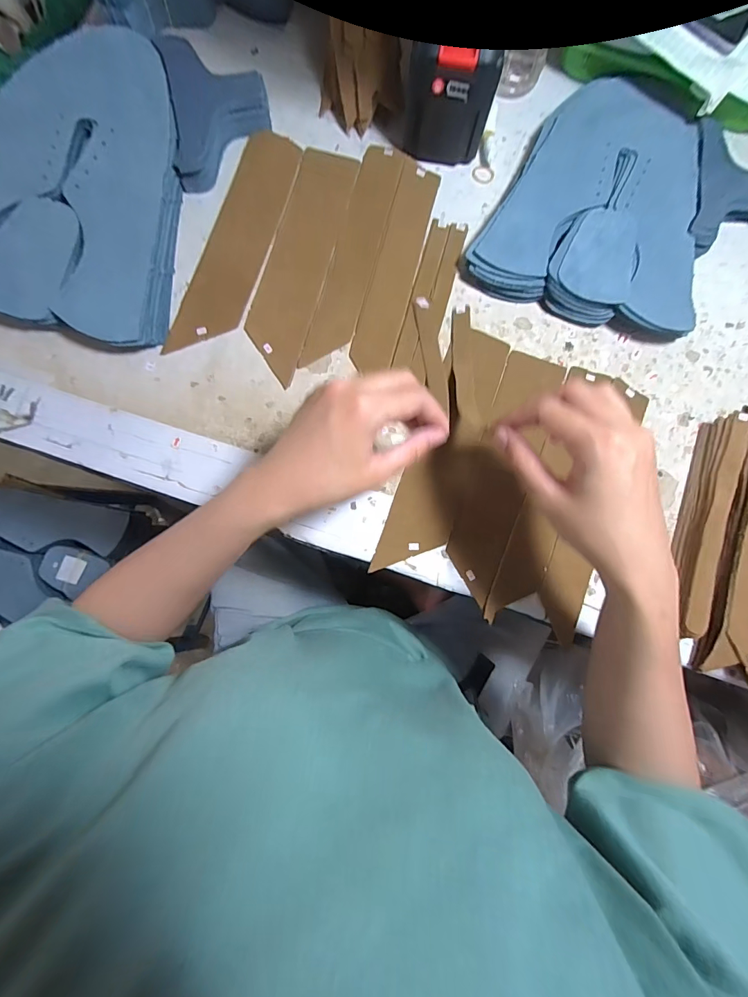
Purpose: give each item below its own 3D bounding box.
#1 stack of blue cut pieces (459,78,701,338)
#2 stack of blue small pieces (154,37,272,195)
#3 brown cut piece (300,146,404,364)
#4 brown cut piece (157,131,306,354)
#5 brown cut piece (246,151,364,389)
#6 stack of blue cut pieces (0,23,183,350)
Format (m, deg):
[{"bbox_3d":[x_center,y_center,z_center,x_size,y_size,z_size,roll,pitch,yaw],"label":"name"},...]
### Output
[{"bbox_3d":[0.212,-0.282,0.390,0.200,0.030,0.233,17,82,0],"label":"stack of blue cut pieces"},{"bbox_3d":[-0.146,-0.369,0.390,0.089,0.028,0.138,-9,83,-3],"label":"stack of blue small pieces"},{"bbox_3d":[-0.019,-0.230,0.388,0.041,0.004,0.231,15,82,0],"label":"brown cut piece"},{"bbox_3d":[-0.128,-0.242,0.384,0.059,0.004,0.231,17,82,0],"label":"brown cut piece"},{"bbox_3d":[-0.071,-0.225,0.385,0.056,0.005,0.235,15,82,0],"label":"brown cut piece"},{"bbox_3d":[-0.263,-0.286,0.370,0.208,0.033,0.285,14,82,0],"label":"stack of blue cut pieces"}]

